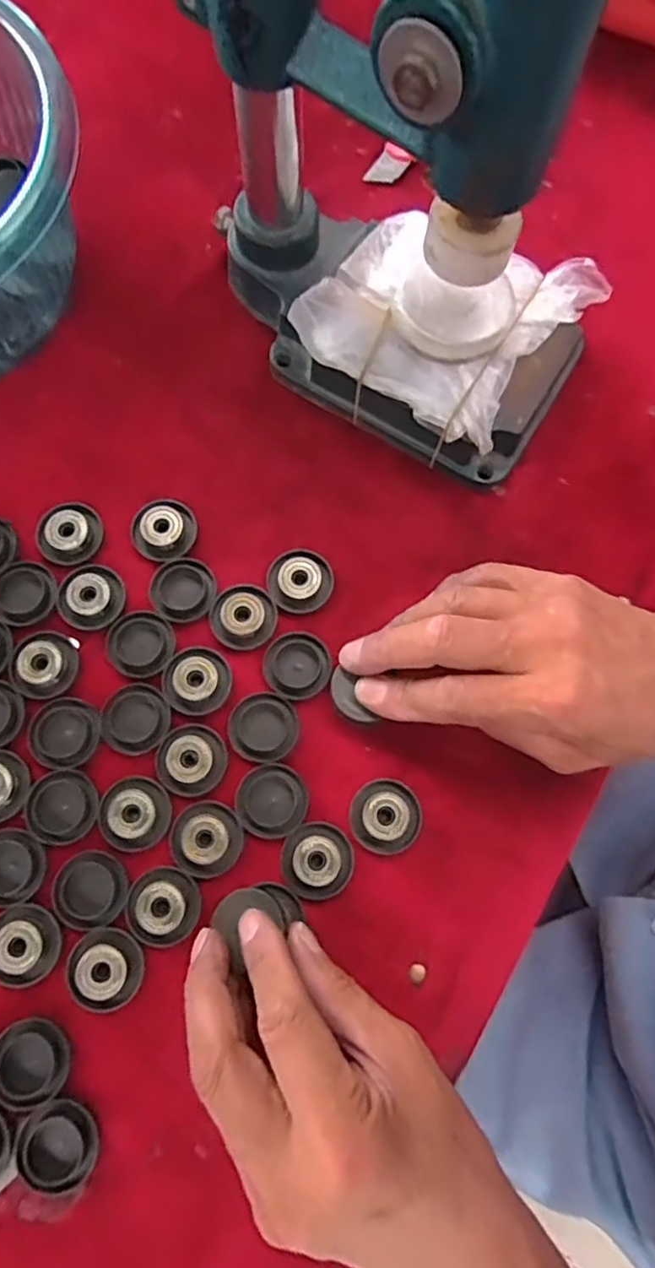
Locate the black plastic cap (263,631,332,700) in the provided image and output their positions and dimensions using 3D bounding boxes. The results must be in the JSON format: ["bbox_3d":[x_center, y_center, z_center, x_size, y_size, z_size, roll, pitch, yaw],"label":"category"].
[{"bbox_3d":[-0.015,0.015,0.322,0.032,0.004,0.032,0,75,-2],"label":"black plastic cap"}]

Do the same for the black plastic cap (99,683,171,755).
[{"bbox_3d":[-0.092,0.041,0.313,0.032,0.004,0.032,0,75,-2],"label":"black plastic cap"}]

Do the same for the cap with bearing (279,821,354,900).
[{"bbox_3d":[-0.004,0.104,0.298,0.032,0.008,0.032,0,75,-2],"label":"cap with bearing"}]

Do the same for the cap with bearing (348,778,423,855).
[{"bbox_3d":[0.027,0.085,0.304,0.032,0.009,0.032,0,75,-2],"label":"cap with bearing"}]

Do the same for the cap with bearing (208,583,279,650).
[{"bbox_3d":[-0.042,-0.009,0.324,0.032,0.006,0.032,0,75,-2],"label":"cap with bearing"}]

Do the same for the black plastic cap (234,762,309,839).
[{"bbox_3d":[-0.026,0.077,0.303,0.032,0.004,0.033,0,75,-2],"label":"black plastic cap"}]

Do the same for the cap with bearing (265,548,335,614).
[{"bbox_3d":[-0.014,-0.027,0.331,0.033,0.006,0.033,0,75,-2],"label":"cap with bearing"}]

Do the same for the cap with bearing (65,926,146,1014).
[{"bbox_3d":[-0.097,0.147,0.284,0.032,0.007,0.032,0,75,-2],"label":"cap with bearing"}]

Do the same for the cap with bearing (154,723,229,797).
[{"bbox_3d":[-0.064,0.059,0.306,0.032,0.006,0.032,0,75,-2],"label":"cap with bearing"}]

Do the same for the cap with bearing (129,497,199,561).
[{"bbox_3d":[-0.084,-0.054,0.336,0.032,0.010,0.030,0,75,-2],"label":"cap with bearing"}]

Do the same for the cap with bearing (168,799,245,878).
[{"bbox_3d":[-0.056,0.093,0.297,0.032,0.006,0.032,0,75,-2],"label":"cap with bearing"}]

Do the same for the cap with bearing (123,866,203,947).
[{"bbox_3d":[-0.074,0.122,0.290,0.033,0.008,0.032,0,75,-2],"label":"cap with bearing"}]

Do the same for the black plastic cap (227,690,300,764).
[{"bbox_3d":[-0.031,0.044,0.312,0.033,0.004,0.033,0,75,-2],"label":"black plastic cap"}]

